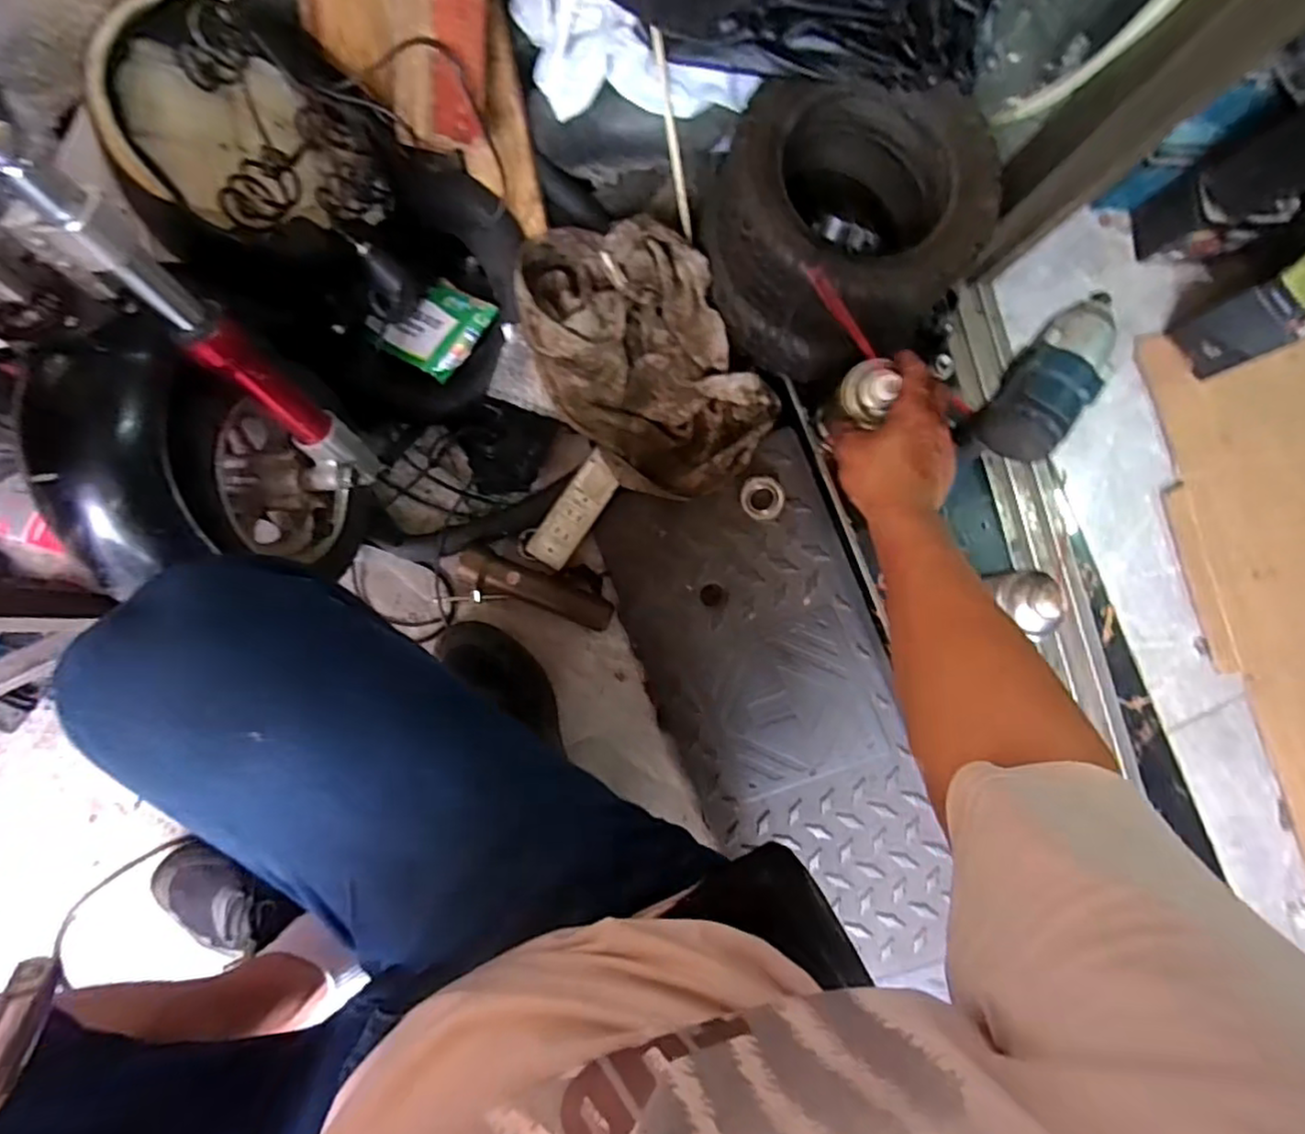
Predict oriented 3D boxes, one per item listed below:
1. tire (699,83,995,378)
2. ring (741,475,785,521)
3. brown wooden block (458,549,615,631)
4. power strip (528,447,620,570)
[{"bbox_3d":[0.184,-0.334,0.667,0.253,0.138,0.251,1,84,-7],"label":"tire"},{"bbox_3d":[0.123,-0.078,0.751,0.048,0.004,0.049,2,99,12],"label":"ring"},{"bbox_3d":[-0.130,0.025,0.761,0.177,0.042,0.039,21,85,-2],"label":"brown wooden block"},{"bbox_3d":[-0.088,-0.062,0.765,0.045,0.032,0.135,35,85,-1],"label":"power strip"}]

